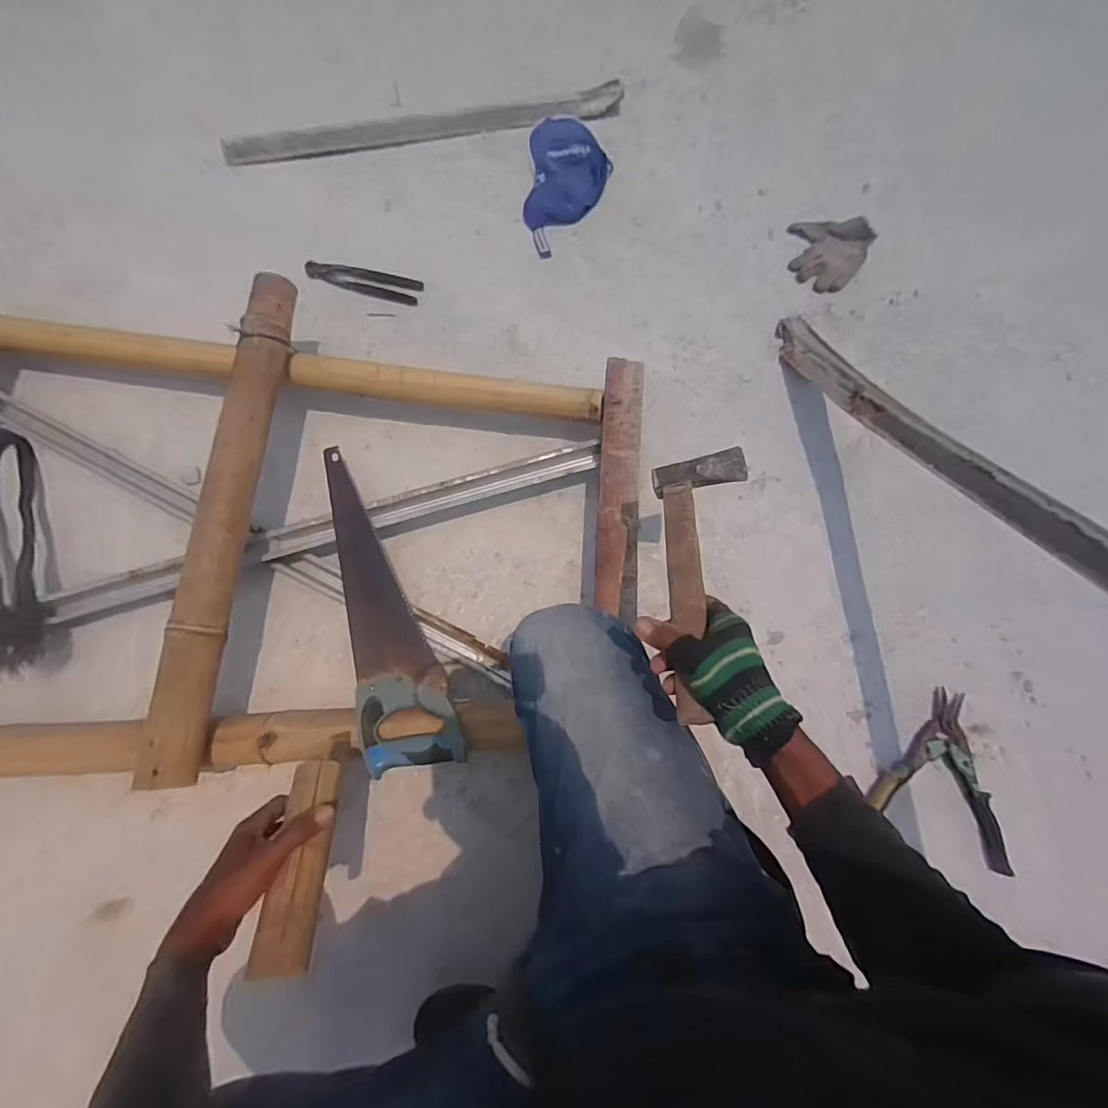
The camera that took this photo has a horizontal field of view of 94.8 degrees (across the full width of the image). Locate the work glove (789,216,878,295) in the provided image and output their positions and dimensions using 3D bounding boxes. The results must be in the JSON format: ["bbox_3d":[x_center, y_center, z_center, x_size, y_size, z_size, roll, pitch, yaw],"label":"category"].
[{"bbox_3d":[0.526,-0.566,0.963,0.140,0.049,0.139,4,76,1],"label":"work glove"}]

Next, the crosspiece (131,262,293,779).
[{"bbox_3d":[-0.447,-0.073,0.702,0.065,0.057,0.685,4,75,0],"label":"crosspiece"}]

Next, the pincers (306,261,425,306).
[{"bbox_3d":[-0.359,-0.516,0.964,0.219,0.015,0.057,12,76,2],"label":"pincers"}]

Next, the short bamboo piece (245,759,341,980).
[{"bbox_3d":[-0.251,0.303,0.507,0.041,0.036,0.182,-6,48,-2],"label":"short bamboo piece"}]

